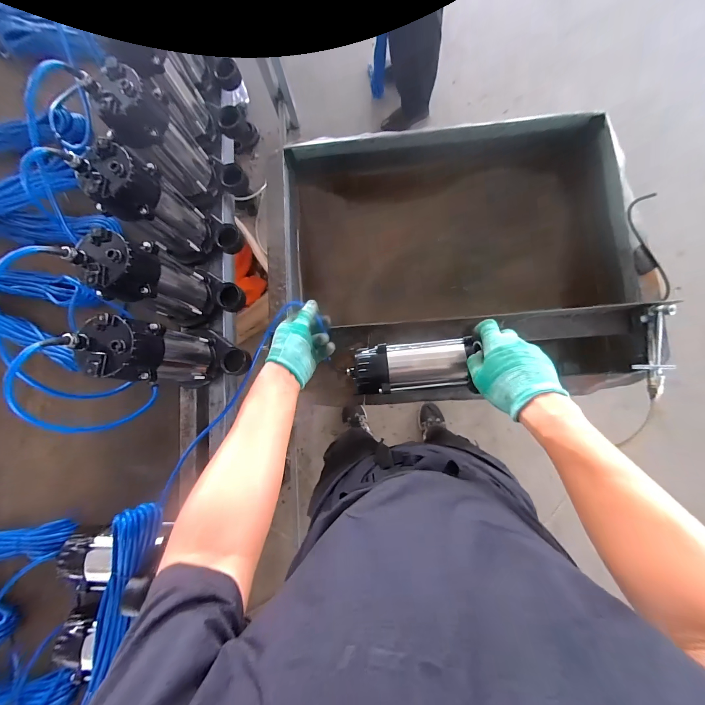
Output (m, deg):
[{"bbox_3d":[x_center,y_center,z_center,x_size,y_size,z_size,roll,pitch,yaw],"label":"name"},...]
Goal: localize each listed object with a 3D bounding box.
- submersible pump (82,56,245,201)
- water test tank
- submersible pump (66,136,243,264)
[{"bbox_3d":[-0.311,-0.368,0.551,0.129,0.230,0.109,26,87,7],"label":"submersible pump"},{"bbox_3d":[0.209,-0.194,0.762,0.756,0.293,0.579,-3,84,5],"label":"water test tank"},{"bbox_3d":[-0.324,-0.244,0.549,0.126,0.232,0.115,33,88,8],"label":"submersible pump"}]

